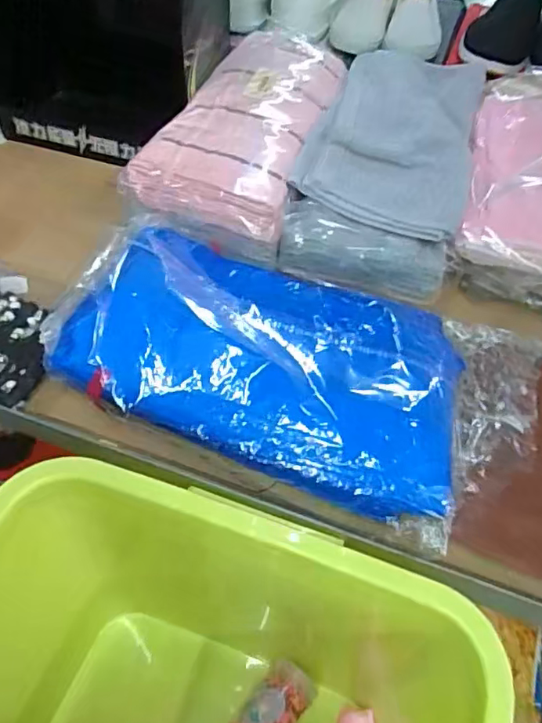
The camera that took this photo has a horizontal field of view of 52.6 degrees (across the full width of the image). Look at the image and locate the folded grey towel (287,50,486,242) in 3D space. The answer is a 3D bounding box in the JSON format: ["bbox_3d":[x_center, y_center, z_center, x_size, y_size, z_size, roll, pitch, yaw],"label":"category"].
[{"bbox_3d":[0.149,-0.276,0.643,0.178,0.027,0.317,16,52,9],"label":"folded grey towel"}]

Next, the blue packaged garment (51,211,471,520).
[{"bbox_3d":[-0.010,-0.011,0.495,0.356,0.059,0.215,16,52,9],"label":"blue packaged garment"}]

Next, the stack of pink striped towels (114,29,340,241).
[{"bbox_3d":[-0.026,-0.288,0.652,0.164,0.061,0.327,15,52,8],"label":"stack of pink striped towels"}]

